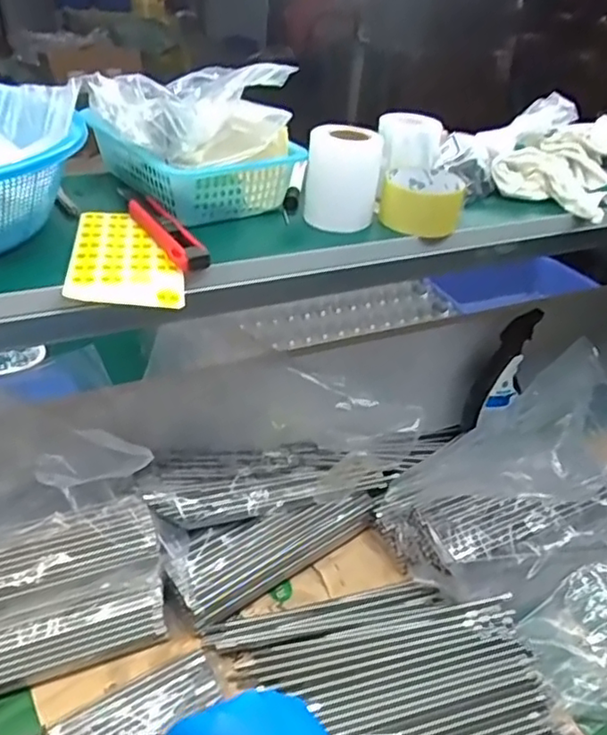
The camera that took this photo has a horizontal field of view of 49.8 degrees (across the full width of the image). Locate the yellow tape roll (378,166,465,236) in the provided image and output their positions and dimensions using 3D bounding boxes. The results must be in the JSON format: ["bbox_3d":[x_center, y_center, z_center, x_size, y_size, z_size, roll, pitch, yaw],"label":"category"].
[{"bbox_3d":[0.122,-0.173,0.684,0.079,0.045,0.082,4,35,-3],"label":"yellow tape roll"}]

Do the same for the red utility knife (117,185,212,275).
[{"bbox_3d":[-0.134,-0.134,0.603,0.029,0.016,0.170,-16,41,-29],"label":"red utility knife"}]

